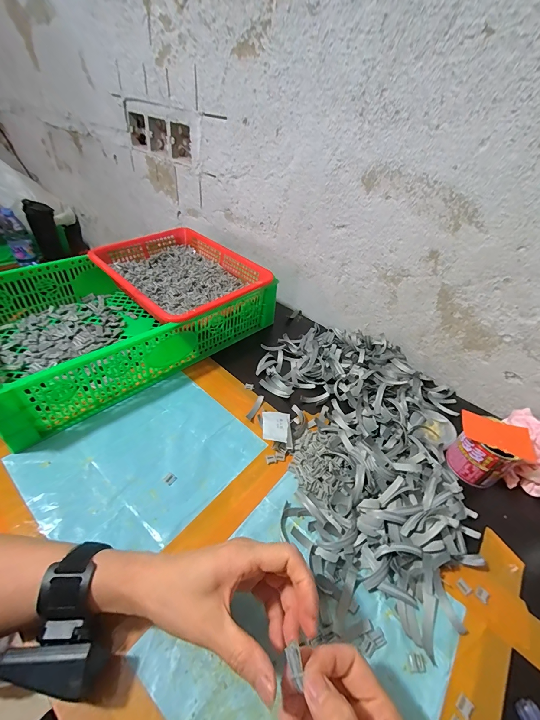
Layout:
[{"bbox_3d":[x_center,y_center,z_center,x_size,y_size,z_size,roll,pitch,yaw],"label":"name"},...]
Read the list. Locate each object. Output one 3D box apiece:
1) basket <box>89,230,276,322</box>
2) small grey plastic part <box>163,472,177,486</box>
[{"bbox_3d":[-0.170,-0.161,0.600,0.301,0.068,0.239,35,47,29],"label":"basket"},{"bbox_3d":[-0.121,0.144,0.372,0.014,0.004,0.013,28,46,23],"label":"small grey plastic part"}]

